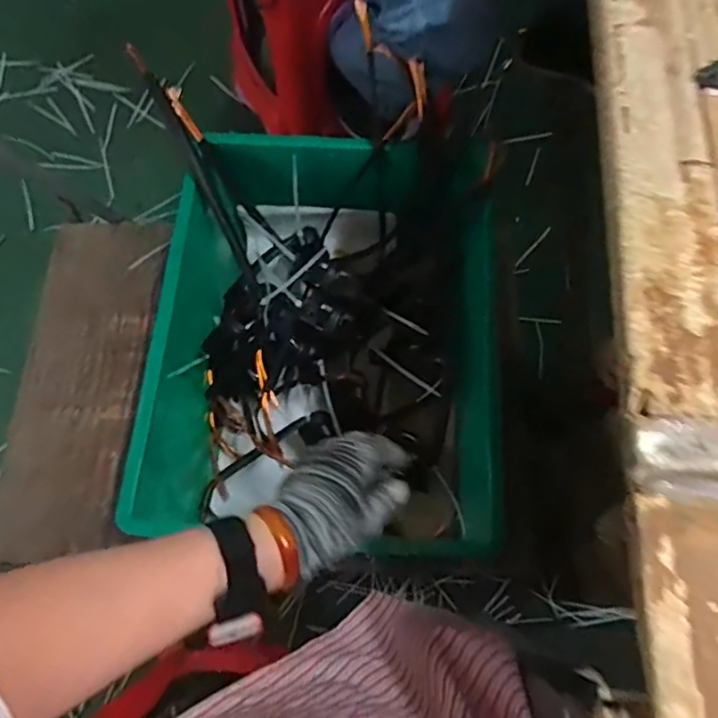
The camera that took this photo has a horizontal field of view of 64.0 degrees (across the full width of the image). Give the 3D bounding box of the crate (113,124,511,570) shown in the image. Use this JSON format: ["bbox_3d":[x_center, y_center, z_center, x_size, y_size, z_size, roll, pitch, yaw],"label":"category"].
[{"bbox_3d":[-0.038,-0.013,0.802,0.439,0.235,0.518,4,71,3],"label":"crate"}]

